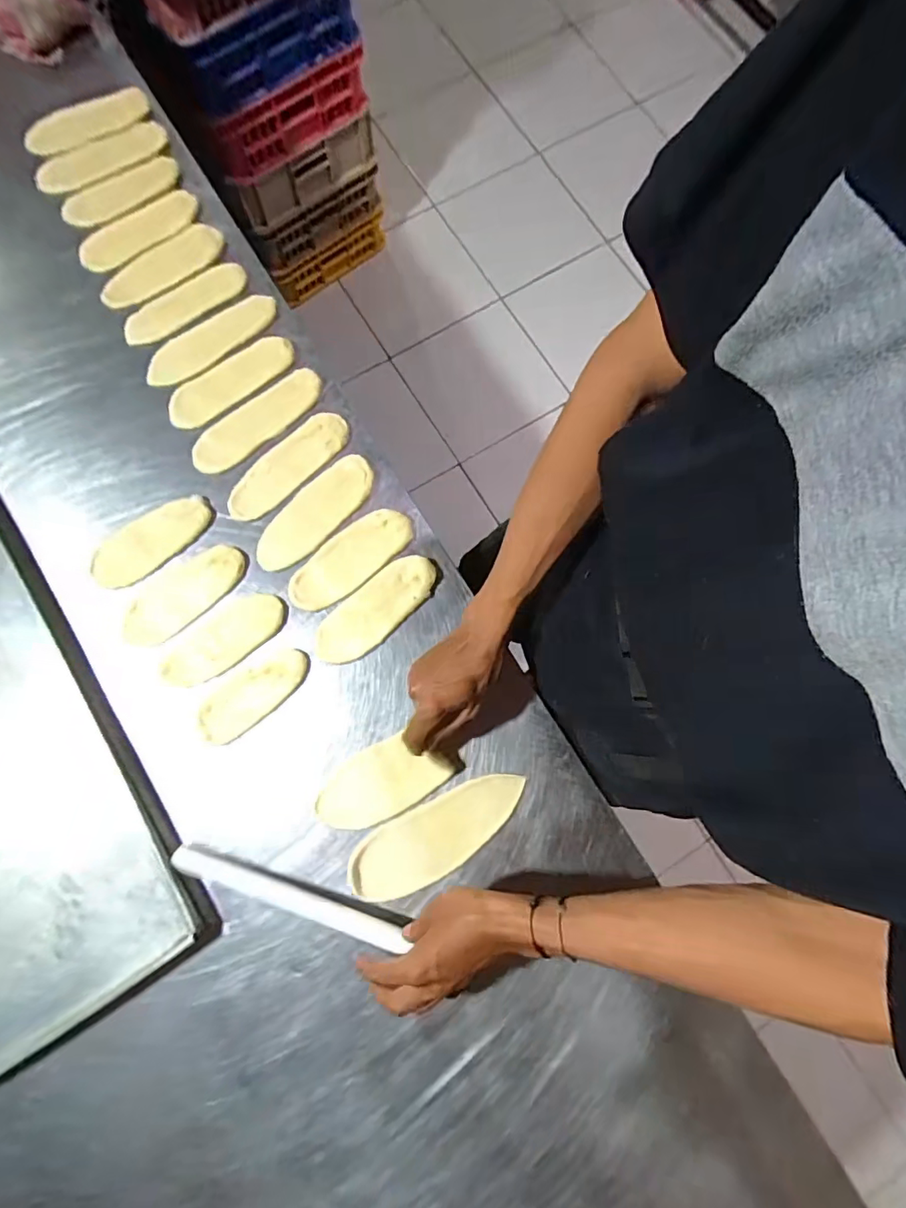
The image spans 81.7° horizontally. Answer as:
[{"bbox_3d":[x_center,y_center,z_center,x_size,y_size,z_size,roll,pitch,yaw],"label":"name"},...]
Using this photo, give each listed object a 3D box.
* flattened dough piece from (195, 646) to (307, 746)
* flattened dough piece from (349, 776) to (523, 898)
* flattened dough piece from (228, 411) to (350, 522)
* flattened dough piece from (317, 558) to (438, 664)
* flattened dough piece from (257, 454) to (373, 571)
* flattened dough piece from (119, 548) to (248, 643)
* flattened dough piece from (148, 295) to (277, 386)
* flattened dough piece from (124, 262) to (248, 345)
[{"bbox_3d":[-0.225,0.103,0.594,0.139,0.016,0.050,-35,82,-6],"label":"flattened dough piece"},{"bbox_3d":[-0.015,0.249,0.566,0.203,0.006,0.071,-27,78,-5],"label":"flattened dough piece"},{"bbox_3d":[-0.202,-0.169,0.634,0.168,0.016,0.050,-42,83,-7],"label":"flattened dough piece"},{"bbox_3d":[-0.089,0.006,0.609,0.162,0.006,0.060,-41,83,-7],"label":"flattened dough piece"},{"bbox_3d":[-0.164,-0.109,0.618,0.167,0.015,0.052,-43,83,-7],"label":"flattened dough piece"},{"bbox_3d":[-0.316,-0.014,0.611,0.158,0.016,0.064,-35,82,-6],"label":"flattened dough piece"},{"bbox_3d":[-0.304,-0.335,0.662,0.179,0.027,0.041,-36,82,-6],"label":"flattened dough piece"},{"bbox_3d":[-0.346,-0.388,0.679,0.170,0.025,0.037,-31,81,-5],"label":"flattened dough piece"}]

